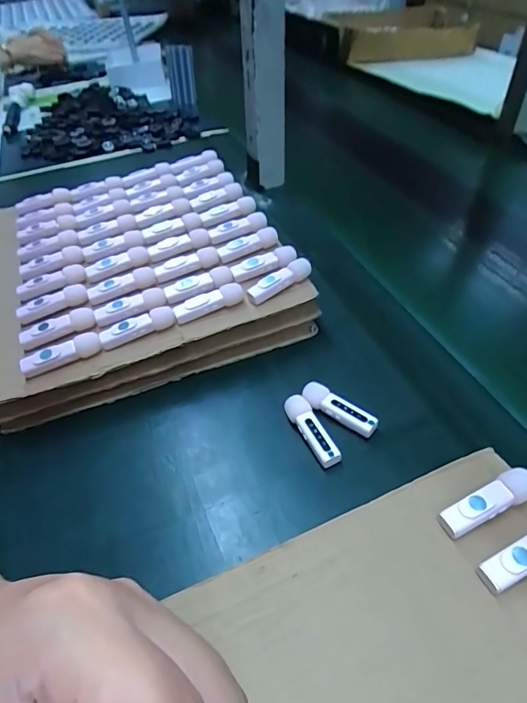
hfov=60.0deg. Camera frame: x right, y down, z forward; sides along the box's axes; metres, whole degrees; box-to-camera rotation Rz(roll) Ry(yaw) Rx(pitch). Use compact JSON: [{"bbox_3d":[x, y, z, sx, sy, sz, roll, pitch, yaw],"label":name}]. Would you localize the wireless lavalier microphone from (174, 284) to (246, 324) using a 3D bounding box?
[{"bbox_3d":[-0.049,-0.044,0.406,0.063,0.014,0.013,-19,47,-17],"label":"wireless lavalier microphone"}]

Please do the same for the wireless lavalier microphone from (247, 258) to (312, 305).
[{"bbox_3d":[0.015,-0.065,0.418,0.063,0.018,0.013,-27,50,-23],"label":"wireless lavalier microphone"}]

